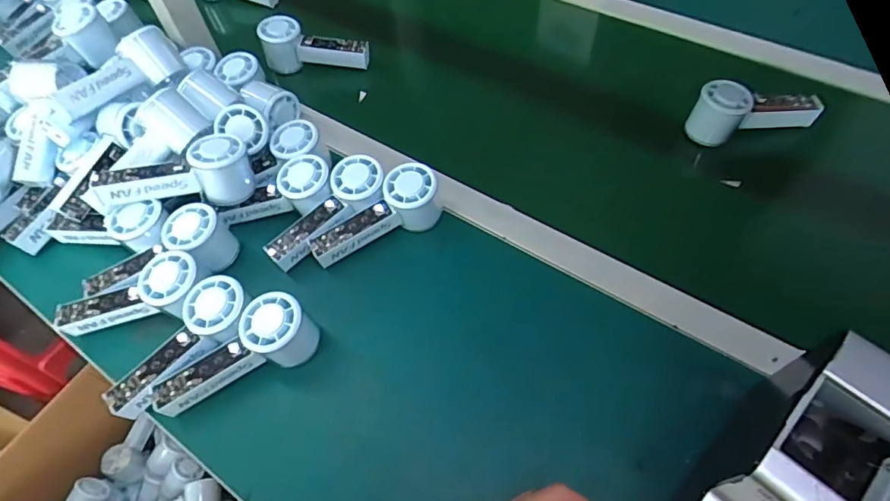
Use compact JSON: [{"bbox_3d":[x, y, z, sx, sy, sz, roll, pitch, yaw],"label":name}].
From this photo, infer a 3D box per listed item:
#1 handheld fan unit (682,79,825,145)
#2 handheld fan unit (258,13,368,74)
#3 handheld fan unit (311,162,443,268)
[{"bbox_3d":[0.371,-0.171,0.606,0.151,0.055,0.051,-10,58,-2],"label":"handheld fan unit"},{"bbox_3d":[-0.186,-0.290,0.729,0.148,0.062,0.045,6,57,-10],"label":"handheld fan unit"},{"bbox_3d":[-0.077,-0.039,0.550,0.146,0.061,0.052,-22,59,-9],"label":"handheld fan unit"}]

